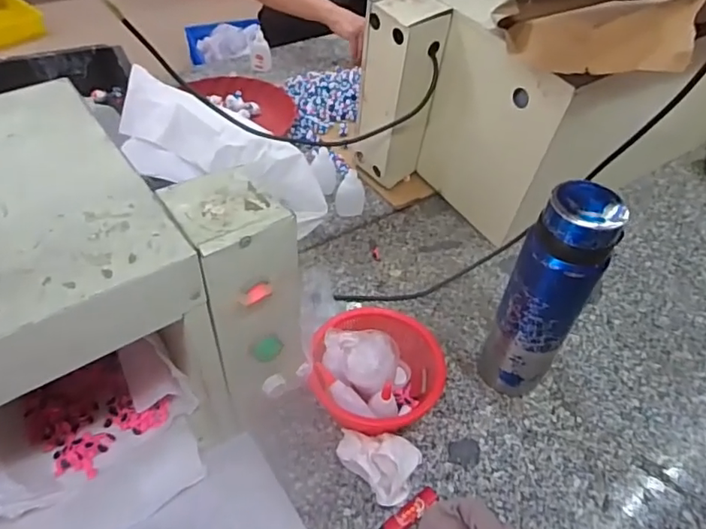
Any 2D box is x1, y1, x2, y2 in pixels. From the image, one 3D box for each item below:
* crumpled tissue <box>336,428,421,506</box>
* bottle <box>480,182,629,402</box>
[{"bbox_3d":[0.024,0.202,0.560,0.083,0.049,0.061,20,48,14],"label":"crumpled tissue"},{"bbox_3d":[0.200,0.041,0.574,0.076,0.269,0.063,28,50,21],"label":"bottle"}]

